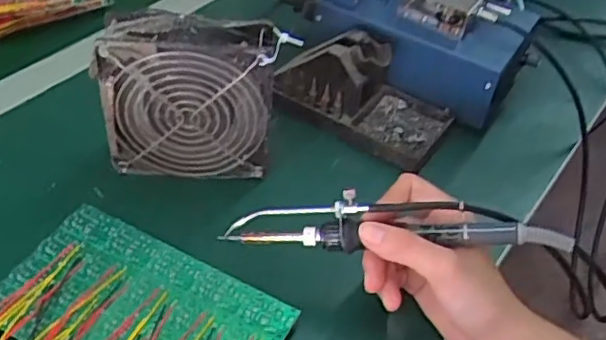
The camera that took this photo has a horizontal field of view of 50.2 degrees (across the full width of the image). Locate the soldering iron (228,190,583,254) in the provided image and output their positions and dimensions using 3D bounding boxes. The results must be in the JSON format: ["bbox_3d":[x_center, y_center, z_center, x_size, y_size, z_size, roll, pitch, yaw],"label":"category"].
[{"bbox_3d":[0.054,0.032,0.399,0.211,0.036,0.022,1,43,10],"label":"soldering iron"}]

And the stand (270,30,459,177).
[{"bbox_3d":[0.050,-0.072,0.549,0.154,0.068,0.077,22,46,17],"label":"stand"}]

